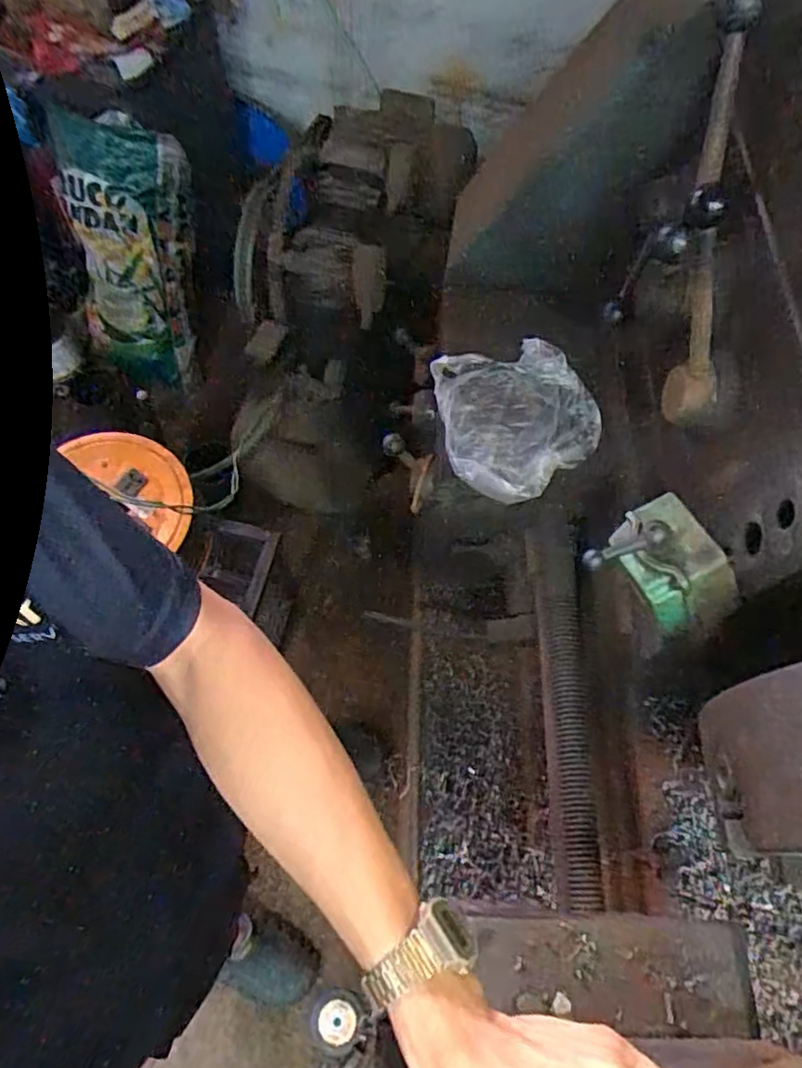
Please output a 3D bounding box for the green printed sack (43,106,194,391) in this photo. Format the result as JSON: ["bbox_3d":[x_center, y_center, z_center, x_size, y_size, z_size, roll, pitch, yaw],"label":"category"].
[{"bbox_3d":[-0.613,-0.615,1.503,0.269,0.568,0.093,8,41,0],"label":"green printed sack"}]

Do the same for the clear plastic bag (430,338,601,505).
[{"bbox_3d":[0.158,-0.155,0.861,0.207,0.037,0.218,-11,65,-8],"label":"clear plastic bag"}]

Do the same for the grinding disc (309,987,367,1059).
[{"bbox_3d":[-0.118,0.900,1.202,0.093,0.010,0.104,-33,53,-32],"label":"grinding disc"}]

